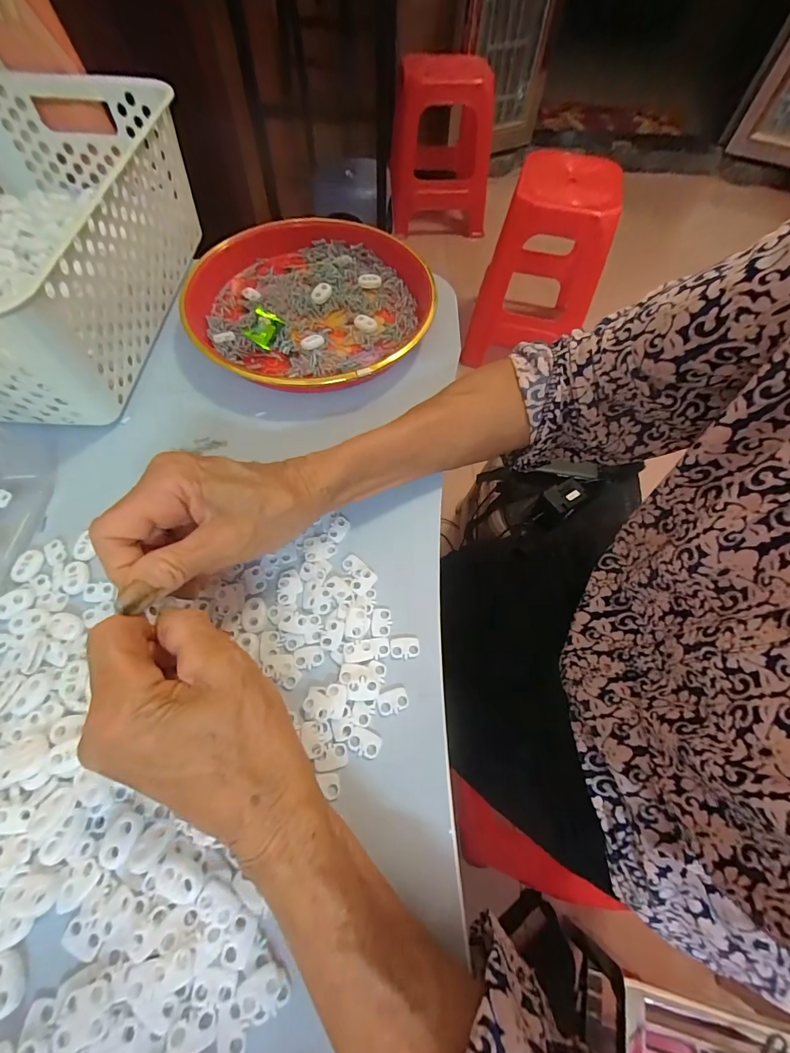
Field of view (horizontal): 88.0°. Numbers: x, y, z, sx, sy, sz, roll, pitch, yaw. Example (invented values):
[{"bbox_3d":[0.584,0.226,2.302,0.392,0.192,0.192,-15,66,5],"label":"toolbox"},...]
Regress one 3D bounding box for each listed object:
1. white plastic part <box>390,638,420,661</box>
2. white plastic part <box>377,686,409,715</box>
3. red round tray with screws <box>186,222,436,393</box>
[{"bbox_3d":[0.006,0.075,0.253,0.018,0.004,0.013,0,62,-2],"label":"white plastic part"},{"bbox_3d":[-0.001,0.101,0.236,0.017,0.004,0.013,-11,63,-8],"label":"white plastic part"},{"bbox_3d":[-0.080,-0.203,0.371,0.215,0.030,0.211,1,62,-2],"label":"red round tray with screws"}]

